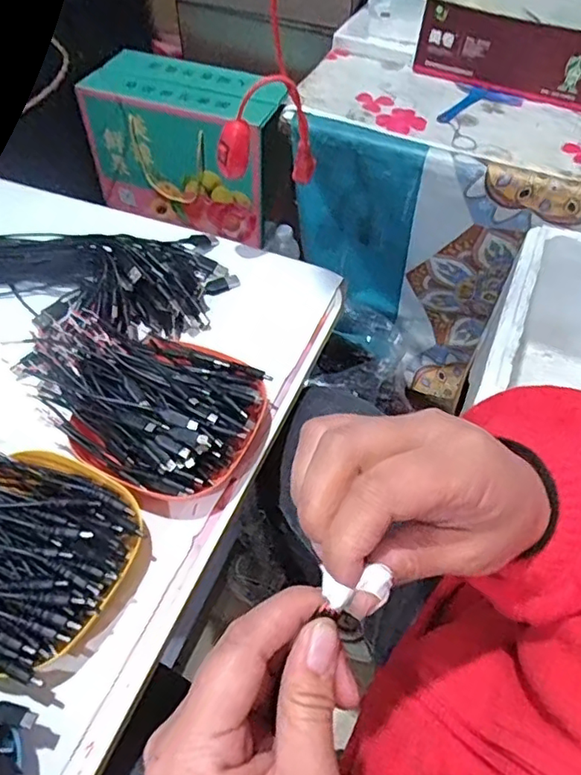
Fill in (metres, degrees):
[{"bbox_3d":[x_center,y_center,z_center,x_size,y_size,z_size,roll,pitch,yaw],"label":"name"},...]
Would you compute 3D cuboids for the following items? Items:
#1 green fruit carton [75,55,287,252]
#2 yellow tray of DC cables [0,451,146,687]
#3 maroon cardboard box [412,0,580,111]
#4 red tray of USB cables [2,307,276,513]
[{"bbox_3d":[-0.181,-0.427,1.019,0.319,0.233,0.145,17,54,11],"label":"green fruit carton"},{"bbox_3d":[-0.188,0.104,0.380,0.164,0.052,0.133,26,57,17],"label":"yellow tray of DC cables"},{"bbox_3d":[0.293,-0.442,0.762,0.248,0.099,0.030,21,55,13],"label":"maroon cardboard box"},{"bbox_3d":[-0.115,0.011,0.455,0.186,0.064,0.131,26,57,17],"label":"red tray of USB cables"}]

